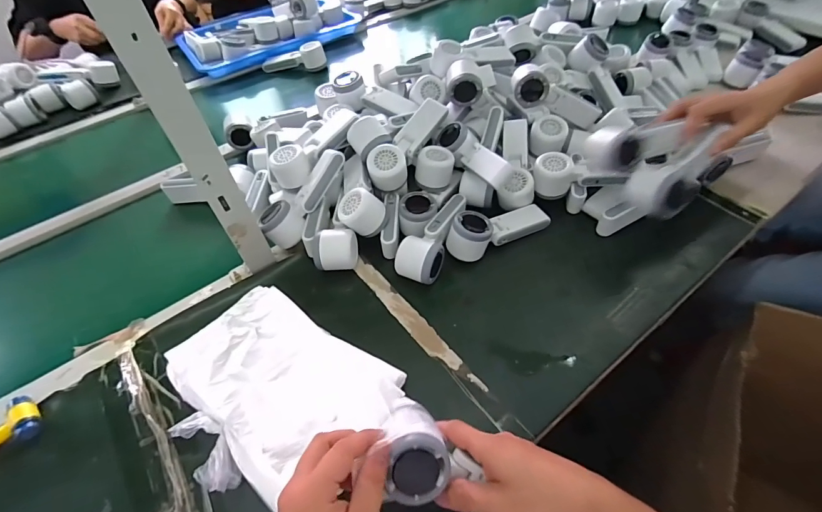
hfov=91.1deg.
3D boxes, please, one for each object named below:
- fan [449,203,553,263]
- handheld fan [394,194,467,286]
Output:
[{"bbox_3d":[0.130,-0.046,0.601,0.167,0.060,0.055,-24,52,-15],"label":"fan"},{"bbox_3d":[0.033,-0.030,0.598,0.057,0.055,0.164,16,54,18],"label":"handheld fan"}]

